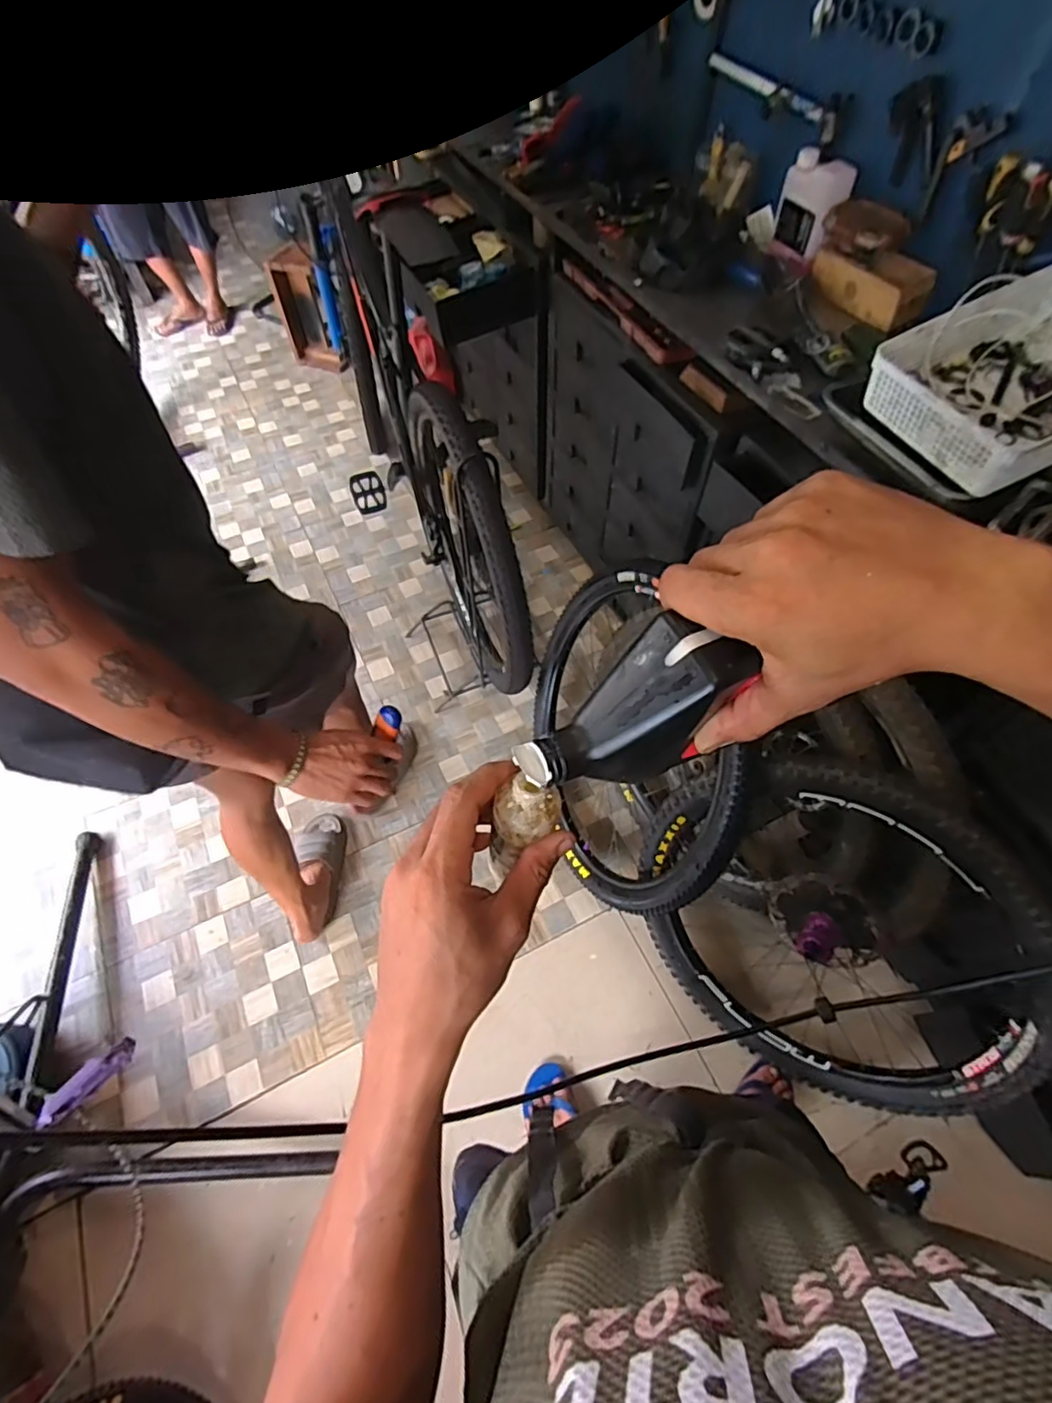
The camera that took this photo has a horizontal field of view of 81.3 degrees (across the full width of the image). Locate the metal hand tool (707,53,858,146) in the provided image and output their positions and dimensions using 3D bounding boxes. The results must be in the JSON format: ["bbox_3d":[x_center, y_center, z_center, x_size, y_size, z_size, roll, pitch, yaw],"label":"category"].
[{"bbox_3d":[0.499,-1.265,1.271,0.031,0.059,0.423,-24,61,-14],"label":"metal hand tool"}]

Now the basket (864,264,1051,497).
[{"bbox_3d":[0.700,-0.452,0.858,0.350,0.115,0.265,-24,61,-14],"label":"basket"}]

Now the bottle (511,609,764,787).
[{"bbox_3d":[0.059,0.008,0.319,0.118,0.051,0.053,-38,59,19],"label":"bottle"}]

